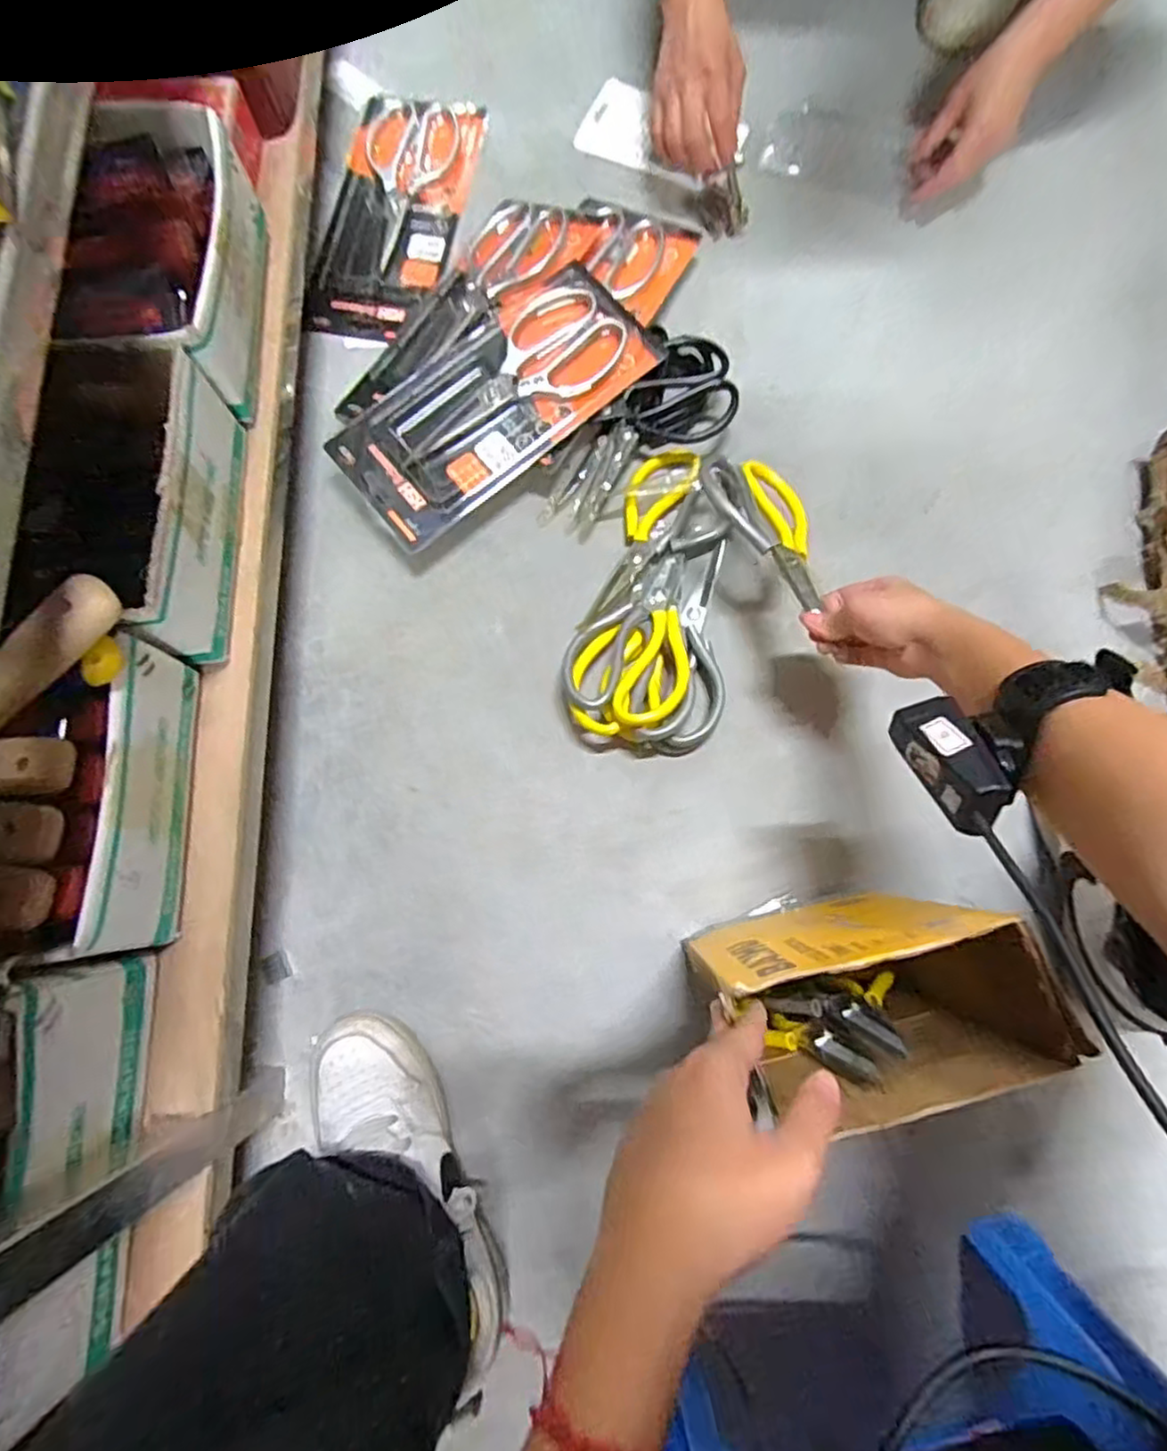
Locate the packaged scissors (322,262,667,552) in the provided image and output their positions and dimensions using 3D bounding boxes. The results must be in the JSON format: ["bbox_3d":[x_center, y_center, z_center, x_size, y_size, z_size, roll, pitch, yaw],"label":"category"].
[{"bbox_3d":[-0.076,-0.281,0.605,0.280,0.019,0.124,-39,90,-3],"label":"packaged scissors"}]

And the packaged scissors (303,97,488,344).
[{"bbox_3d":[-0.186,-0.500,0.685,0.131,0.022,0.263,9,80,2],"label":"packaged scissors"}]

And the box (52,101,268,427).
[{"bbox_3d":[-0.278,-0.319,0.478,0.077,0.110,0.200,-1,78,2],"label":"box"}]

